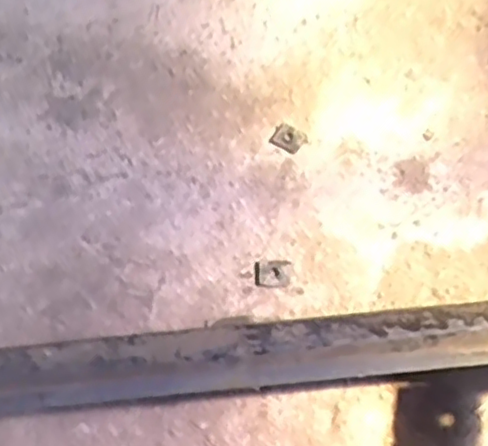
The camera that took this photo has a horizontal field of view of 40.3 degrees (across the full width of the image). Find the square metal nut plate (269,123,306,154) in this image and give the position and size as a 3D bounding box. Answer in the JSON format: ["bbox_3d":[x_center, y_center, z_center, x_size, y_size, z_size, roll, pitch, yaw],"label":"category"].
[{"bbox_3d":[0.054,-0.104,0.815,0.038,0.005,0.034,30,67,14],"label":"square metal nut plate"}]

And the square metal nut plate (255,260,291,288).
[{"bbox_3d":[0.032,0.057,0.734,0.038,0.006,0.030,0,64,1],"label":"square metal nut plate"}]

